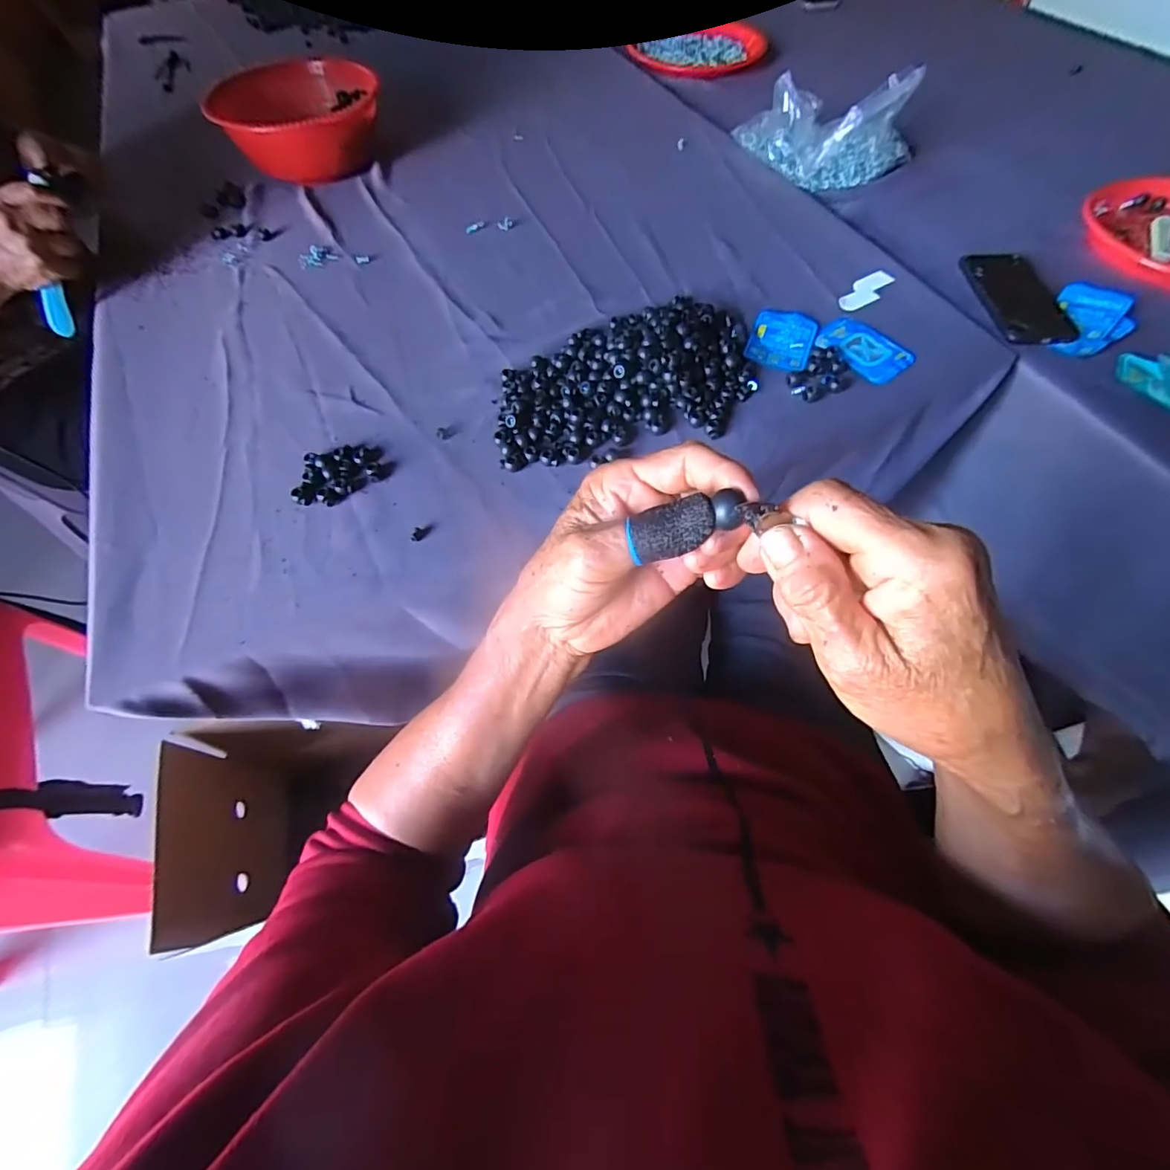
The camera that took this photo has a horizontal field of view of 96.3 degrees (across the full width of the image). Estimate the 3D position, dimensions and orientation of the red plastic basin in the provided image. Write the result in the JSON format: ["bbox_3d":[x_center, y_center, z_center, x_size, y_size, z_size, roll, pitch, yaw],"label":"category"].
[{"bbox_3d":[-0.418,-0.685,0.787,0.226,0.096,0.226,-1,61,1],"label":"red plastic basin"}]

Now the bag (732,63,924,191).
[{"bbox_3d":[0.337,-0.644,0.726,0.250,0.095,0.135,15,62,10],"label":"bag"}]

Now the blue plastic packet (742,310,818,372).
[{"bbox_3d":[0.215,-0.267,0.570,0.067,0.006,0.096,18,63,11],"label":"blue plastic packet"}]

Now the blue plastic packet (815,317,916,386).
[{"bbox_3d":[0.299,-0.256,0.564,0.068,0.006,0.097,-34,65,-16],"label":"blue plastic packet"}]

